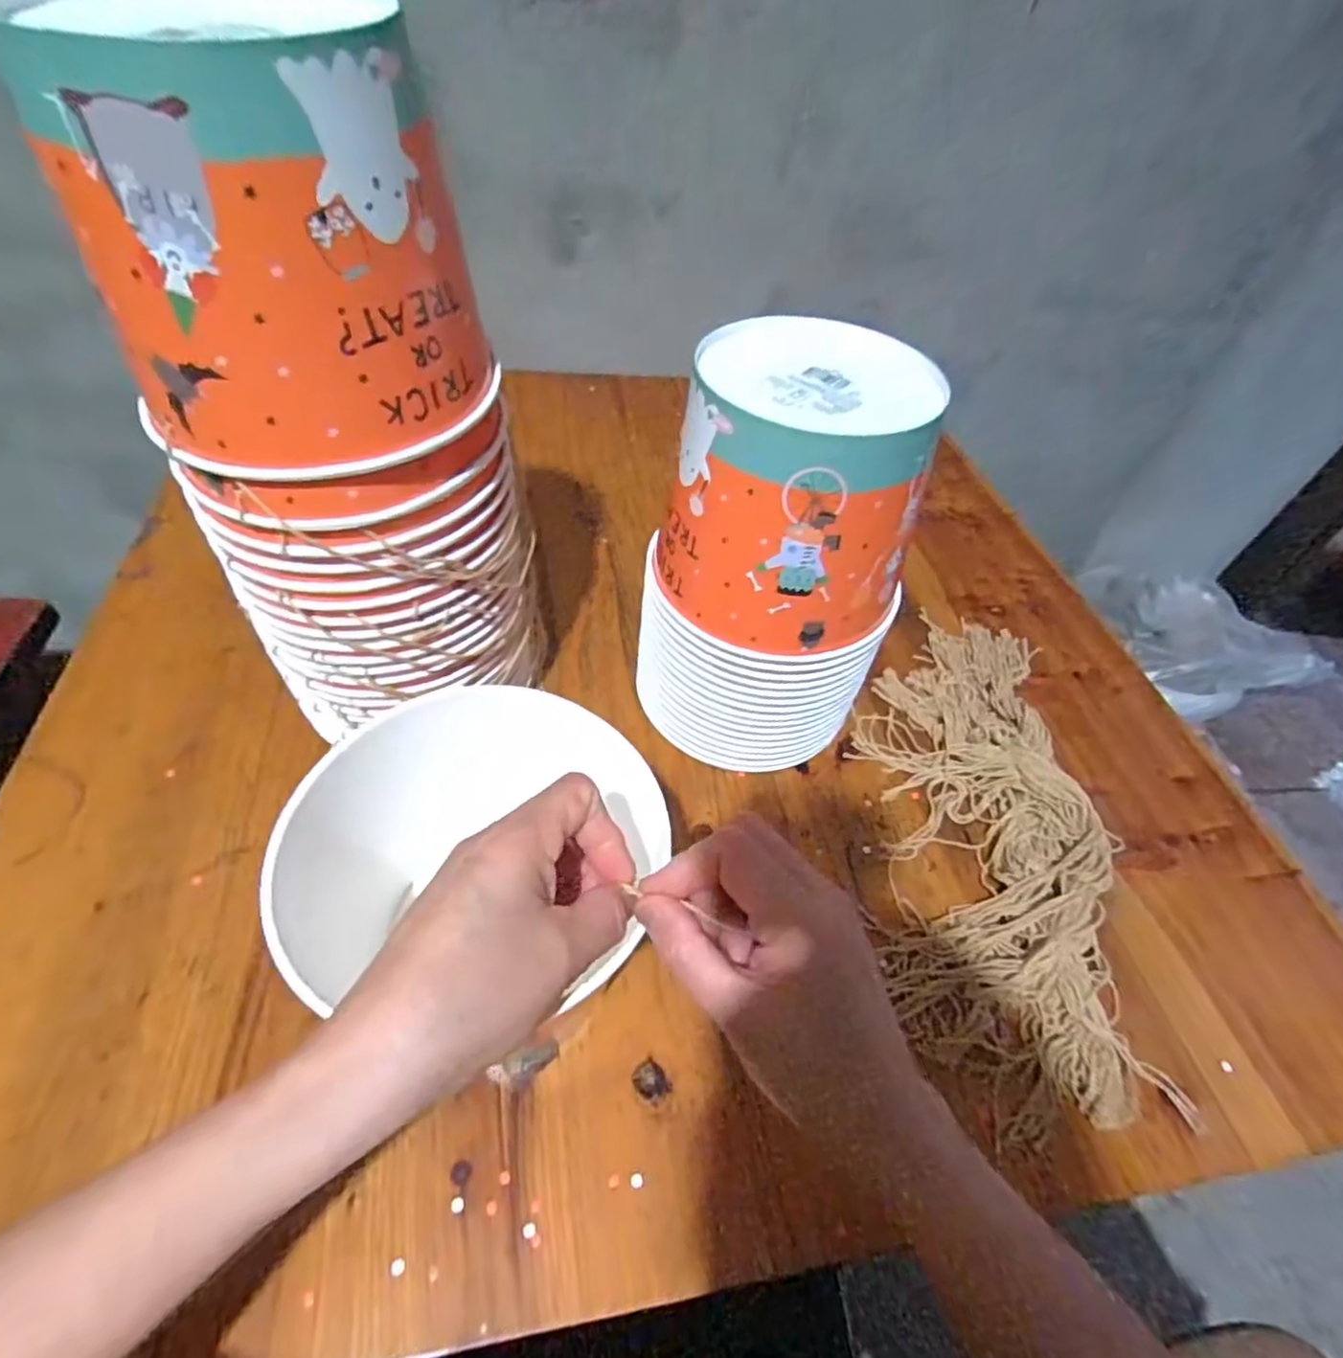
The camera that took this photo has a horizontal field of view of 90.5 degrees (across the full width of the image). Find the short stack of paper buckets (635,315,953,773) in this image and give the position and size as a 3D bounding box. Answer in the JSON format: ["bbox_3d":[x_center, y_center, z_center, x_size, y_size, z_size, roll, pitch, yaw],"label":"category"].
[{"bbox_3d":[0.067,-0.070,0.433,0.154,0.252,0.139,11,50,3],"label":"short stack of paper buckets"}]

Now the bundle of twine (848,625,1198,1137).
[{"bbox_3d":[0.221,0.090,0.466,0.163,0.033,0.370,6,49,-2],"label":"bundle of twine"}]

